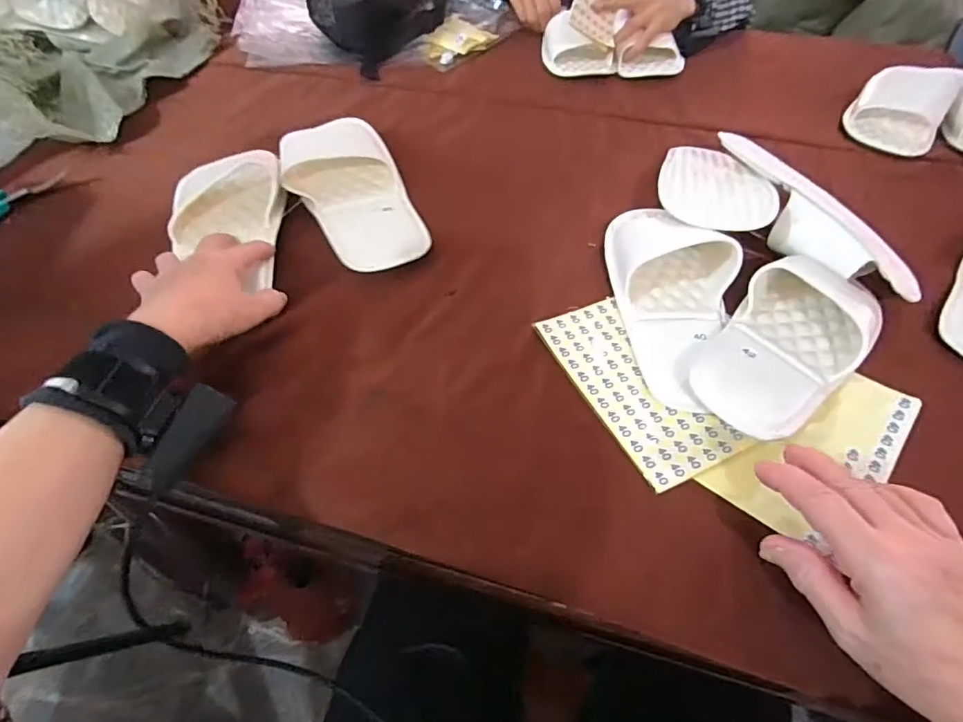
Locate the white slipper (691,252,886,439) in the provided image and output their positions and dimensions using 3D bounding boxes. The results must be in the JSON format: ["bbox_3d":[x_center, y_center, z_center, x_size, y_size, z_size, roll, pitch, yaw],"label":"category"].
[{"bbox_3d":[0.236,-0.015,0.400,0.195,0.054,0.092,-35,59,-26],"label":"white slipper"}]

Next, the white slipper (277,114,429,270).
[{"bbox_3d":[-0.134,-0.173,0.527,0.111,0.036,0.219,-17,53,-15],"label":"white slipper"}]

